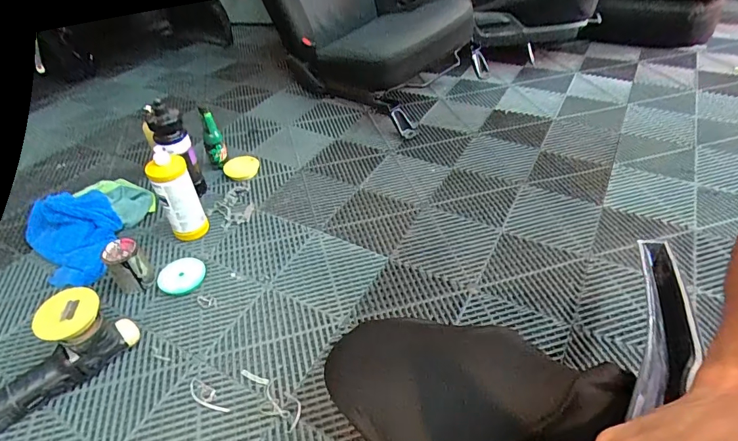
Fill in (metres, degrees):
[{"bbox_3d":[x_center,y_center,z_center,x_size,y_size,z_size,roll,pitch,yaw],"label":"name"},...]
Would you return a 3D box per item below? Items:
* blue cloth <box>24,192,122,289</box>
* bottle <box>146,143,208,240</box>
[{"bbox_3d":[-0.712,0.027,1.035,0.192,0.089,0.304,-33,51,-29],"label":"blue cloth"},{"bbox_3d":[-0.442,-0.051,0.990,0.079,0.223,0.065,0,43,3],"label":"bottle"}]

